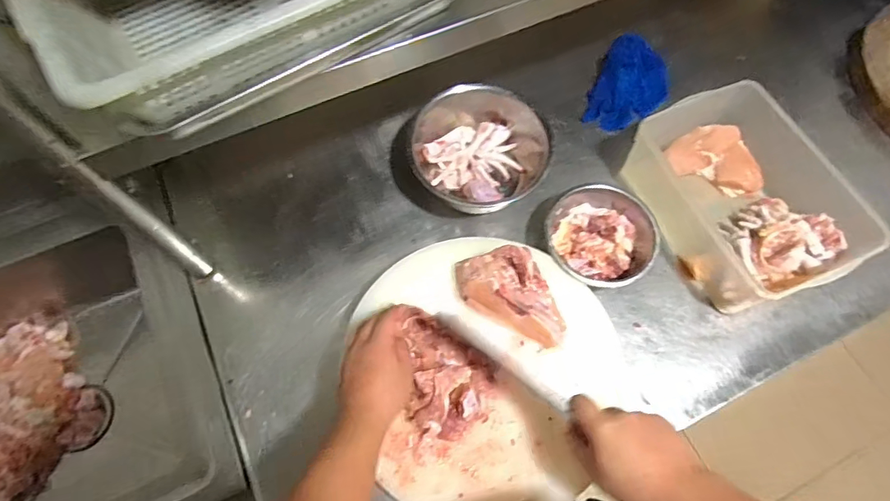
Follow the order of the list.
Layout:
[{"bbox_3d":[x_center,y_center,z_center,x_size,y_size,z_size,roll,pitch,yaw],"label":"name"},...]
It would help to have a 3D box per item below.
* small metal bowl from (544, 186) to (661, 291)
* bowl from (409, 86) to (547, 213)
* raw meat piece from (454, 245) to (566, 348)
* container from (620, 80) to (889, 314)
[{"bbox_3d":[0.233,-0.019,0.726,0.156,0.049,0.159,0,66,0],"label":"small metal bowl"},{"bbox_3d":[0.051,-0.175,0.779,0.212,0.088,0.226,-10,67,-4],"label":"bowl"},{"bbox_3d":[0.090,0.051,0.632,0.163,0.056,0.087,27,69,11],"label":"raw meat piece"},{"bbox_3d":[0.437,-0.085,0.725,0.208,0.113,0.303,-22,68,-9],"label":"container"}]

